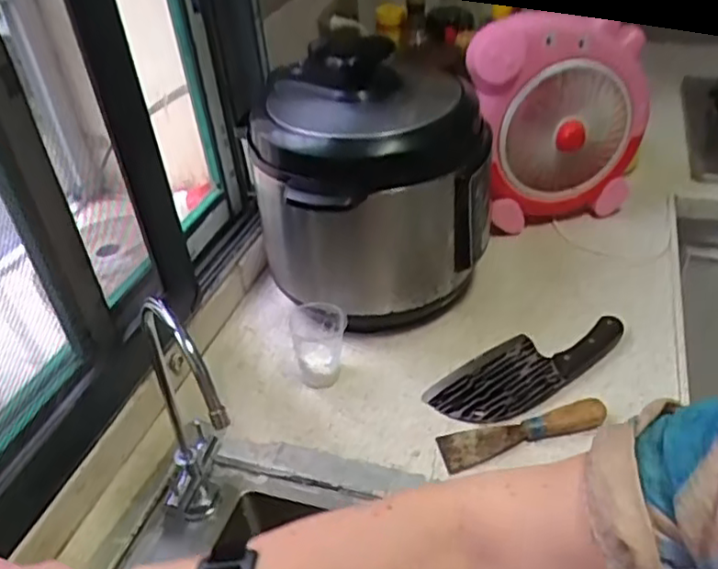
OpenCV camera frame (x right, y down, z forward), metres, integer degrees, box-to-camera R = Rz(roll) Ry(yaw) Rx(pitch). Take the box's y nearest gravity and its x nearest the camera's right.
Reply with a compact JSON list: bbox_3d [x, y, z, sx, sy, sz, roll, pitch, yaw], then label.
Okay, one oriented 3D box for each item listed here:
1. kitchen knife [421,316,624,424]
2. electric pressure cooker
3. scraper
[{"bbox_3d":[0.195,0.088,0.758,0.234,0.025,0.099,-28,43,-27],"label":"kitchen knife"},{"bbox_3d":[0.012,-0.120,0.836,0.267,0.290,0.268,-8,38,-4],"label":"electric pressure cooker"},{"bbox_3d":[0.167,0.147,0.682,0.172,0.025,0.044,-13,38,-9],"label":"scraper"}]

